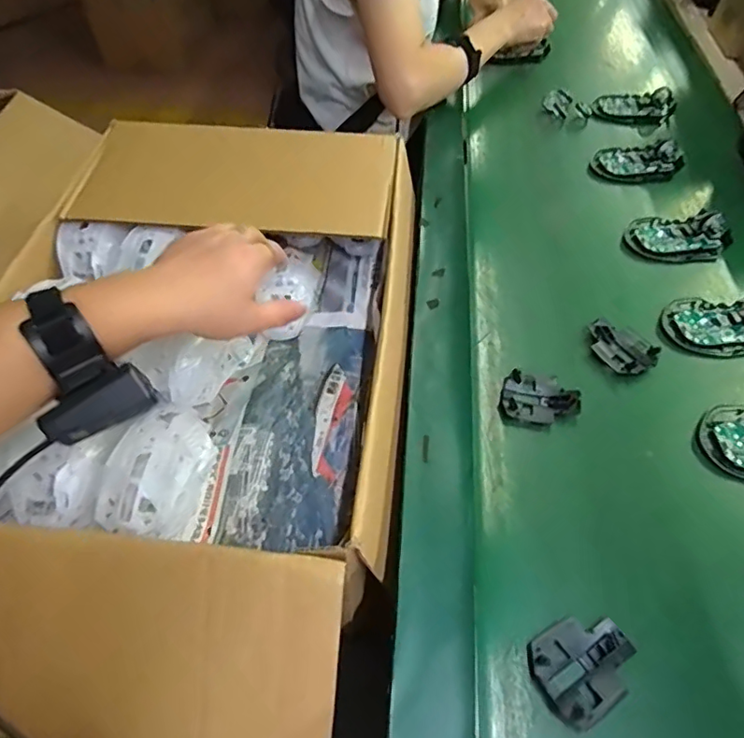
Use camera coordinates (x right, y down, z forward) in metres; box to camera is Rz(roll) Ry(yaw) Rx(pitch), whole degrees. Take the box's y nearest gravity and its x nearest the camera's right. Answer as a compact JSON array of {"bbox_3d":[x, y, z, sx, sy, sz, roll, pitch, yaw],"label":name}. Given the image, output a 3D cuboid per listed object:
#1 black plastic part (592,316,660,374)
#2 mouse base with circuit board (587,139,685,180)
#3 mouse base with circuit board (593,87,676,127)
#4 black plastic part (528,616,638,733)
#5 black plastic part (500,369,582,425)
[{"bbox_3d":[0.234,-0.021,0.507,0.048,0.012,0.063,-25,55,-15],"label":"black plastic part"},{"bbox_3d":[0.343,-0.268,0.694,0.110,0.028,0.057,-6,52,-1],"label":"mouse base with circuit board"},{"bbox_3d":[0.378,-0.381,0.778,0.109,0.027,0.054,7,53,9],"label":"mouse base with circuit board"},{"bbox_3d":[0.136,0.190,0.347,0.066,0.008,0.053,-30,56,-18],"label":"black plastic part"},{"bbox_3d":[0.147,0.028,0.471,0.064,0.017,0.045,8,53,9],"label":"black plastic part"}]

